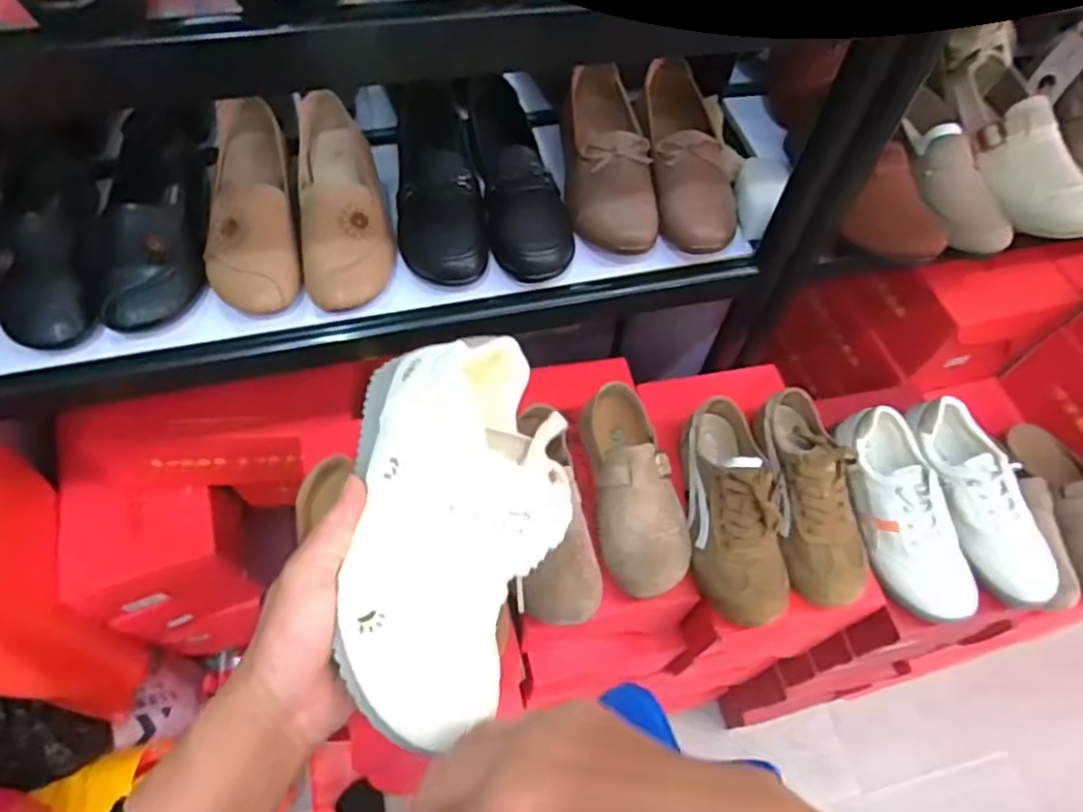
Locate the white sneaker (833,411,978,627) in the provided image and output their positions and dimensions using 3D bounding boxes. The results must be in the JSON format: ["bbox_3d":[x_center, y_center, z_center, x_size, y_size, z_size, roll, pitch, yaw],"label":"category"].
[{"bbox_3d":[0.386,0.112,0.703,0.081,0.079,0.219,-9,60,-8],"label":"white sneaker"}]

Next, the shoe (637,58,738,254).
[{"bbox_3d":[0.154,-0.258,0.689,0.081,0.081,0.208,-2,59,-4],"label":"shoe"}]

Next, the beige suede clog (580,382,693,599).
[{"bbox_3d":[0.098,0.076,0.677,0.089,0.068,0.215,-6,59,-6],"label":"beige suede clog"}]

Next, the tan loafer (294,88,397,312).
[{"bbox_3d":[-0.191,-0.201,0.637,0.082,0.080,0.203,-8,60,-7],"label":"tan loafer"}]

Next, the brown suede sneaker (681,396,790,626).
[{"bbox_3d":[0.201,0.096,0.672,0.088,0.071,0.227,3,59,-1],"label":"brown suede sneaker"}]

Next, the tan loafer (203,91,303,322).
[{"bbox_3d":[-0.280,-0.198,0.633,0.079,0.068,0.216,-10,60,-8],"label":"tan loafer"}]

